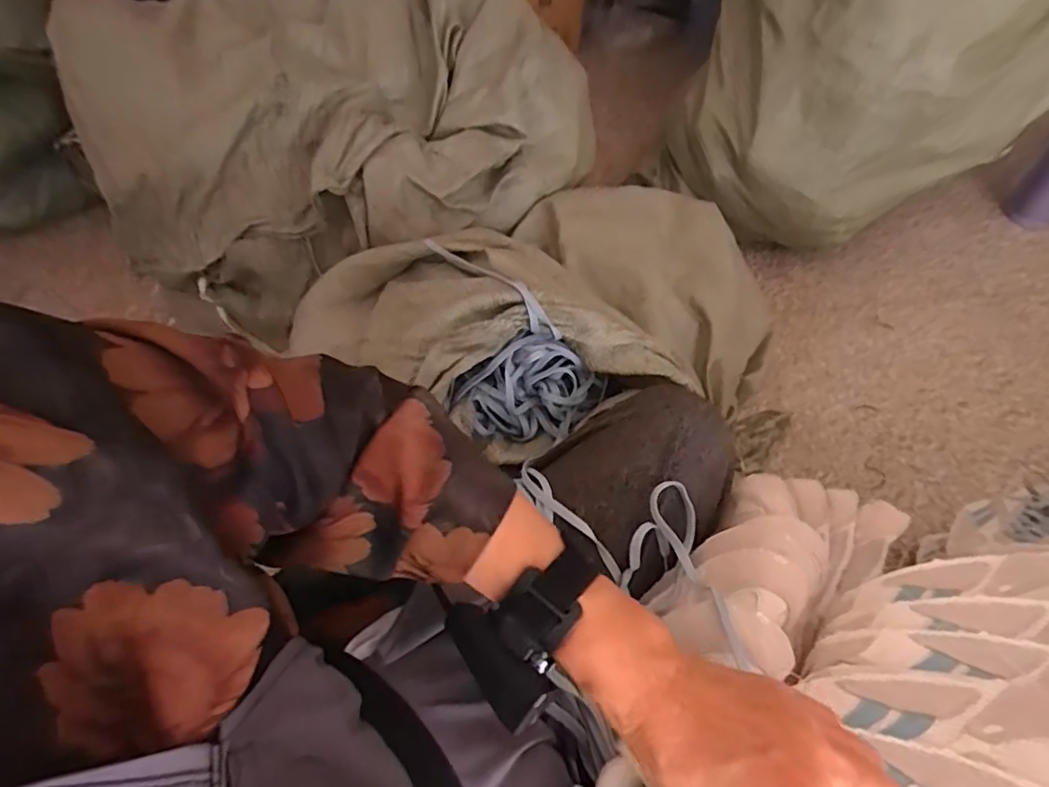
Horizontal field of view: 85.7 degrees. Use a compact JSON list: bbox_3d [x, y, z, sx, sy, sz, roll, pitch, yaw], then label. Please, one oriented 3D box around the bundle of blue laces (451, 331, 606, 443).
[{"bbox_3d":[0.009,0.004,0.591,0.132,0.126,0.032,-34,29,2],"label":"bundle of blue laces"}]

